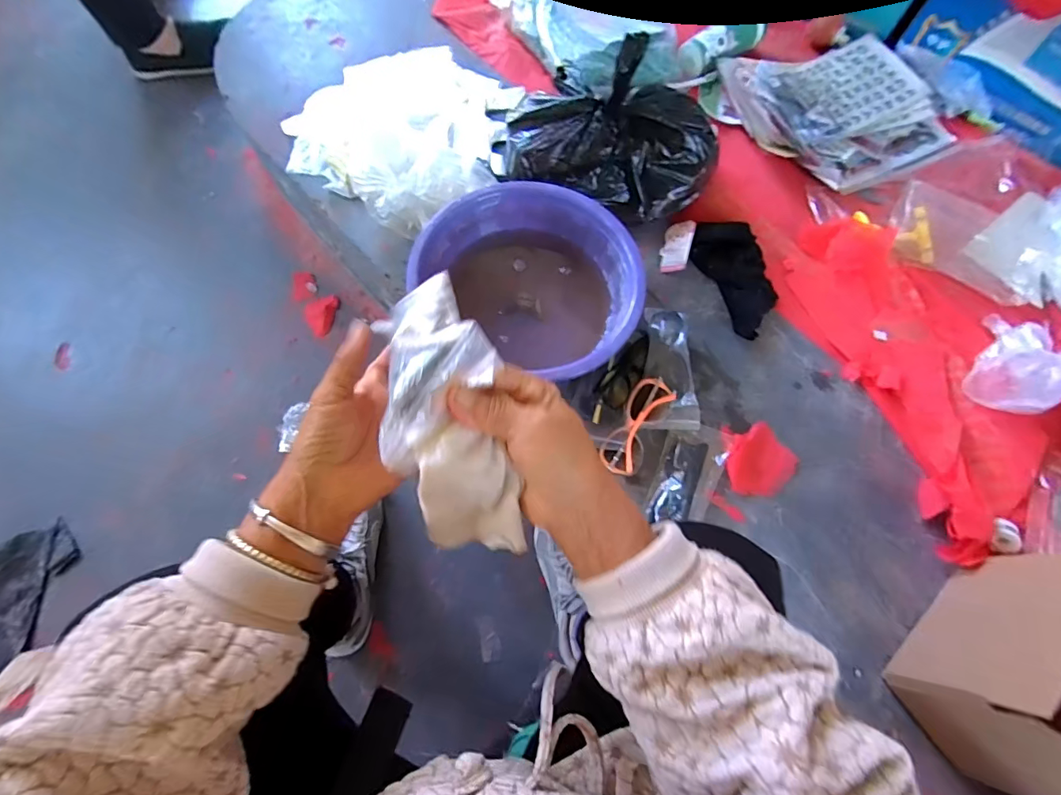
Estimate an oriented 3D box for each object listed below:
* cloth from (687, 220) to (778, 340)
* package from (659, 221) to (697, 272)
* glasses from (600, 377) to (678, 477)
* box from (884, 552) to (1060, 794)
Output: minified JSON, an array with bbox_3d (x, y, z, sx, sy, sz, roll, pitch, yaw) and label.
[{"bbox_3d":[0.312,-0.182,0.702,0.100,0.036,0.195,-13,71,-8],"label":"cloth"},{"bbox_3d":[0.229,-0.238,0.734,0.049,0.008,0.088,5,75,43],"label":"package"},{"bbox_3d":[0.140,0.036,0.614,0.053,0.033,0.135,30,71,8],"label":"glasses"},{"bbox_3d":[0.496,0.263,0.458,0.197,0.177,0.135,-32,74,-14],"label":"box"}]

